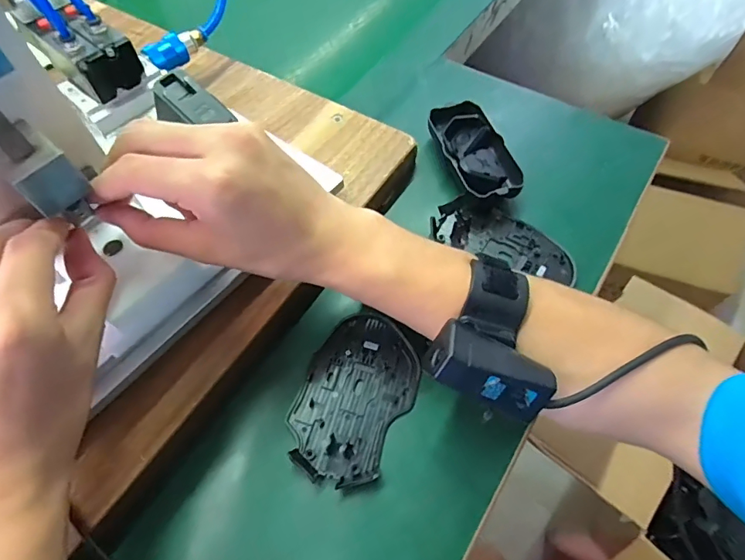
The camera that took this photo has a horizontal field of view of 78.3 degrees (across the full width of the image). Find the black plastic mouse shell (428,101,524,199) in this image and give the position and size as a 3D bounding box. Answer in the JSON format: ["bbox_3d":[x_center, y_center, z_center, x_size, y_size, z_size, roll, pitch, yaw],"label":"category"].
[{"bbox_3d":[0.090,-0.108,0.403,0.055,0.029,0.107,-17,61,-8],"label":"black plastic mouse shell"}]

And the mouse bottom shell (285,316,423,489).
[{"bbox_3d":[-0.011,0.077,0.312,0.073,0.010,0.112,16,62,10],"label":"mouse bottom shell"}]

